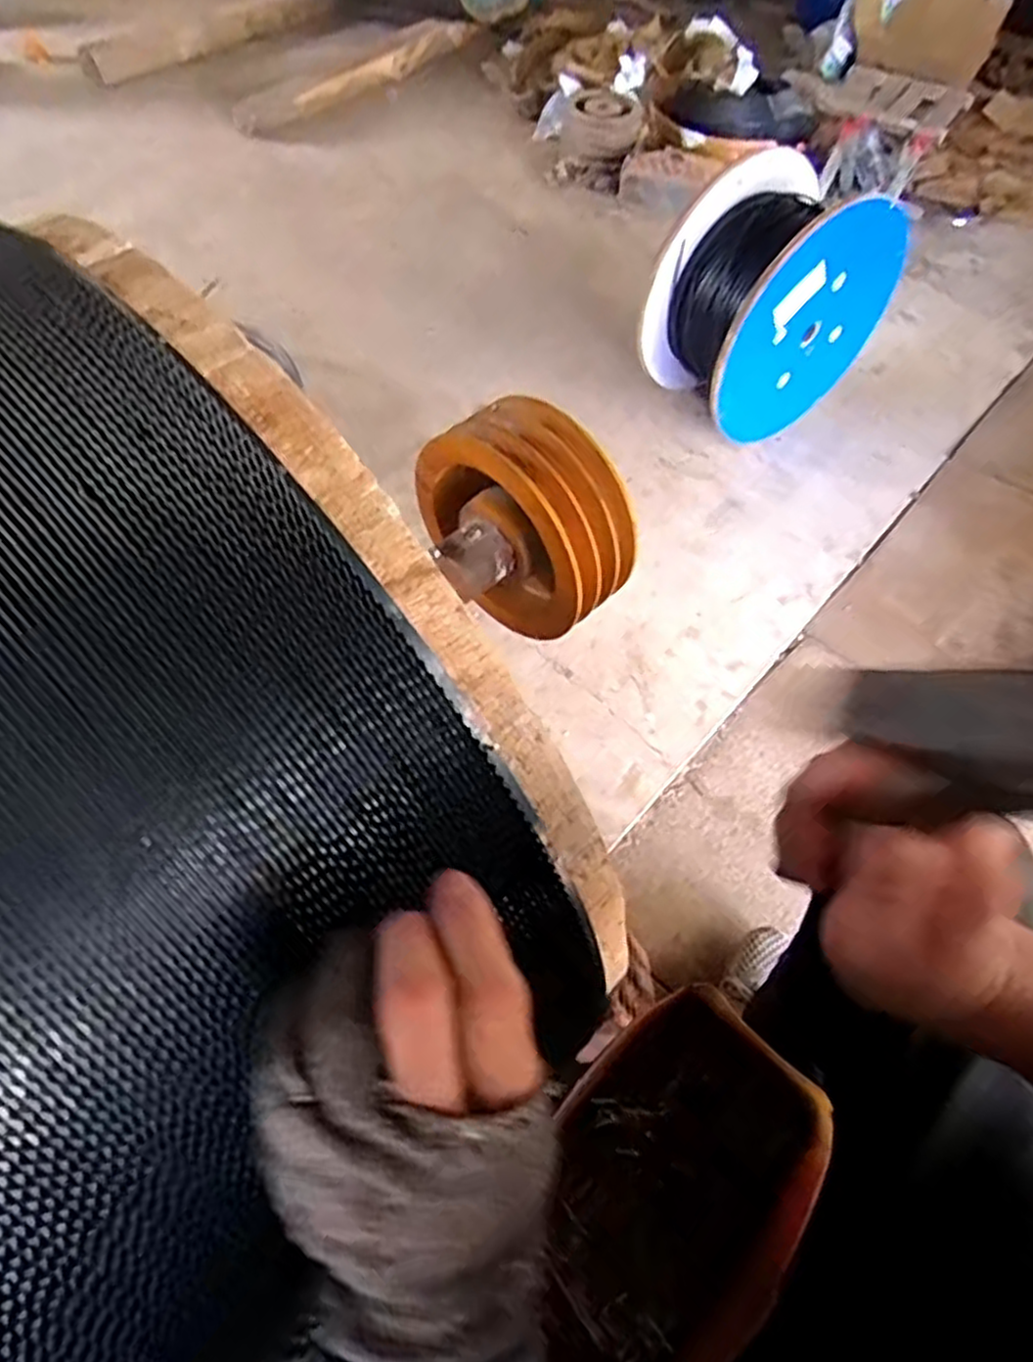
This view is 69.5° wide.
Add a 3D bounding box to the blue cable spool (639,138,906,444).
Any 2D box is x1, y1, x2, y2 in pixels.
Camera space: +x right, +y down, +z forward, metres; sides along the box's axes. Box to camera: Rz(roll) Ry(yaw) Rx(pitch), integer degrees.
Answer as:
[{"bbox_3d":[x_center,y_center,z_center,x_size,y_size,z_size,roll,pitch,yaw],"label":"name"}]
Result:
[{"bbox_3d":[0.447,-0.675,1.335,0.368,0.385,0.238,-23,59,-17],"label":"blue cable spool"}]

